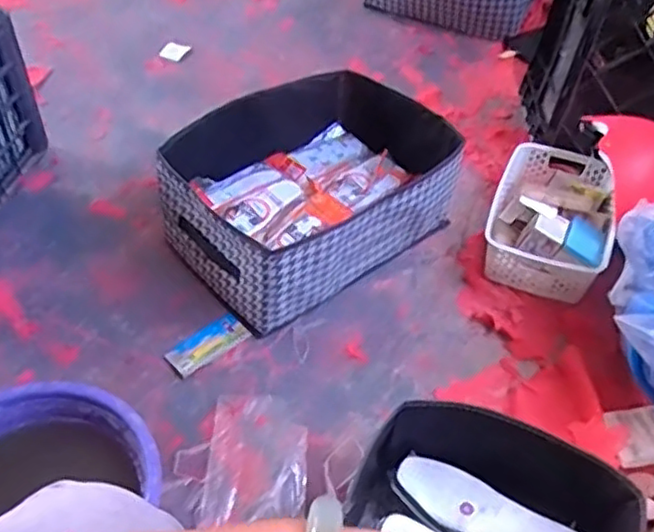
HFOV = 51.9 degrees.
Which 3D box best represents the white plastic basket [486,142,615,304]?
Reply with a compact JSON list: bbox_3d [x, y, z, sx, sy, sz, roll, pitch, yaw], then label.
[{"bbox_3d":[0.390,-0.089,1.173,0.193,0.094,0.302,16,49,11],"label":"white plastic basket"}]

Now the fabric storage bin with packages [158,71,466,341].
[{"bbox_3d":[-0.022,-0.127,1.124,0.452,0.188,0.324,-32,57,-28],"label":"fabric storage bin with packages"}]

